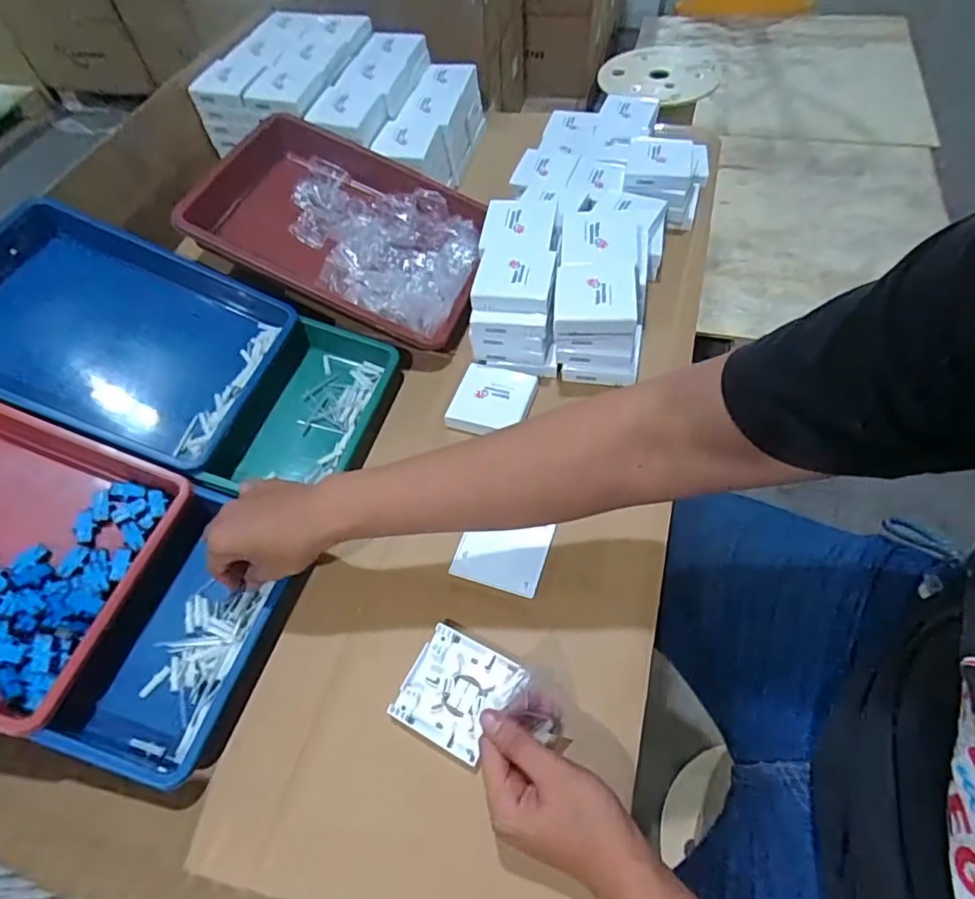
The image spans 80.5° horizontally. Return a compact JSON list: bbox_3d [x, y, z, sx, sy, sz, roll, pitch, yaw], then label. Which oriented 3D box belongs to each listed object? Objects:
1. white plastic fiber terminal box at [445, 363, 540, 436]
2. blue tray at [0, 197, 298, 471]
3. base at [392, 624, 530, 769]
[{"bbox_3d":[0.006,-0.058,0.667,0.085,0.018,0.089,15,59,15],"label":"white plastic fiber terminal box"},{"bbox_3d":[-0.406,-0.128,0.624,0.313,0.057,0.239,25,63,-12],"label":"blue tray"},{"bbox_3d":[-0.026,0.207,0.495,0.090,0.014,0.086,22,61,19],"label":"base"}]

